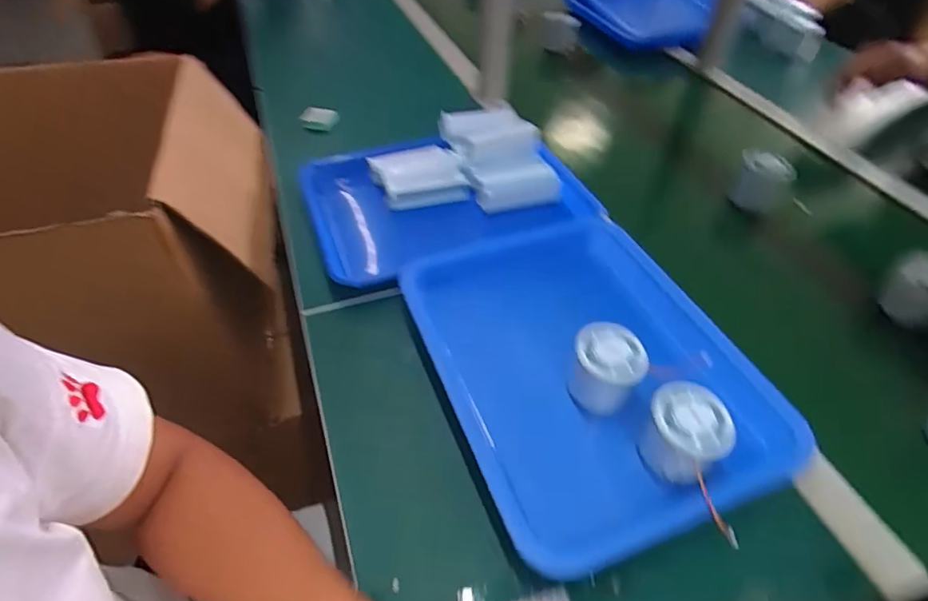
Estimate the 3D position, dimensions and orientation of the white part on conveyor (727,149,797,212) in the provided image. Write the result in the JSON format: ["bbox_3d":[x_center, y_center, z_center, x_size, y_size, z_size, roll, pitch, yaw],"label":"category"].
[{"bbox_3d":[0.390,-0.153,0.686,0.062,0.085,0.035,36,55,28],"label":"white part on conveyor"}]

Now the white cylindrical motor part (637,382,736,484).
[{"bbox_3d":[0.174,0.101,0.407,0.056,0.045,0.059,1,46,-1],"label":"white cylindrical motor part"}]

